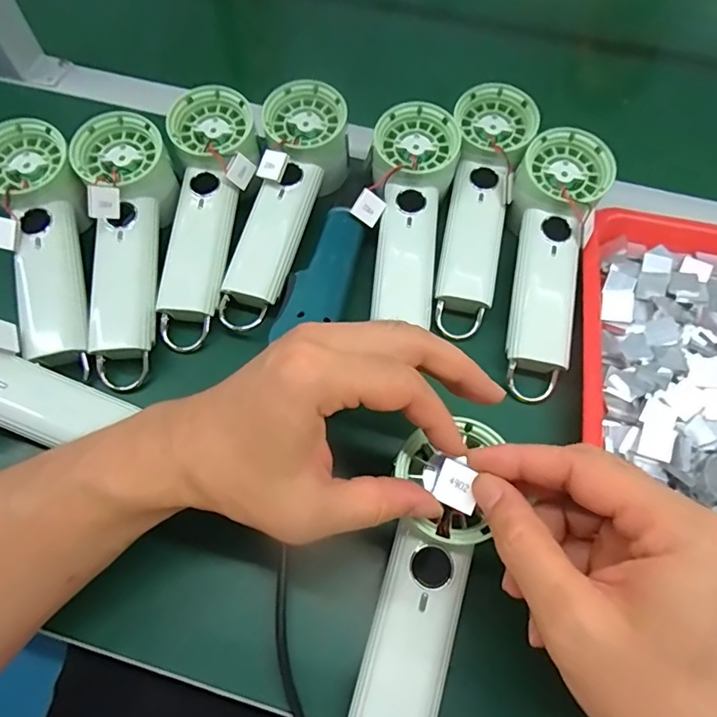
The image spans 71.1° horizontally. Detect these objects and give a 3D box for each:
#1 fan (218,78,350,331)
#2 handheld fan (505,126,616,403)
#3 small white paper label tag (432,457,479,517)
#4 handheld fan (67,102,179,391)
[{"bbox_3d":[-0.057,-0.112,0.377,0.062,0.048,0.198,15,78,6],"label":"fan"},{"bbox_3d":[0.134,-0.068,0.354,0.059,0.030,0.192,12,78,5],"label":"handheld fan"},{"bbox_3d":[0.046,0.060,0.233,0.019,0.004,0.020,21,86,16],"label":"small white paper label tag"},{"bbox_3d":[-0.162,-0.079,0.344,0.063,0.047,0.197,-4,79,-3],"label":"handheld fan"}]

